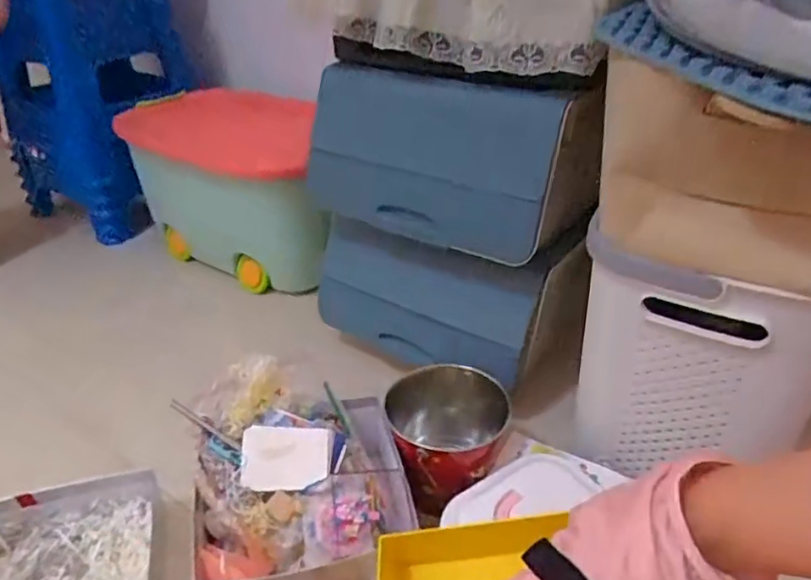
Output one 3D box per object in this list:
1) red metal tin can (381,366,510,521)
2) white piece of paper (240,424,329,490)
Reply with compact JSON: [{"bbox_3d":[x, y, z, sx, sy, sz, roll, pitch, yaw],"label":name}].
[{"bbox_3d":[0.056,0.203,0.783,0.159,0.132,0.187,1,32,3],"label":"red metal tin can"},{"bbox_3d":[-0.136,0.191,0.697,0.096,0.007,0.069,3,67,-10],"label":"white piece of paper"}]

